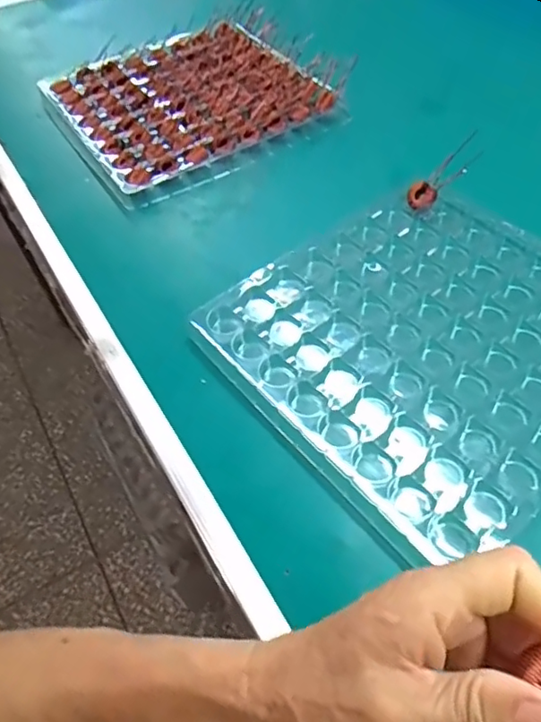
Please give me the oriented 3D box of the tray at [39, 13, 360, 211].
[{"bbox_3d":[-0.104,-0.315,0.698,0.284,0.035,0.283,-28,54,-16],"label":"tray"}]

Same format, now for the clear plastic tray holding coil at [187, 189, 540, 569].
[{"bbox_3d":[0.125,-0.020,0.461,0.287,0.020,0.287,-35,56,-21],"label":"clear plastic tray holding coil"}]

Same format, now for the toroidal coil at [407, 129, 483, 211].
[{"bbox_3d":[0.167,-0.180,0.553,0.088,0.013,0.029,-46,56,5],"label":"toroidal coil"}]

